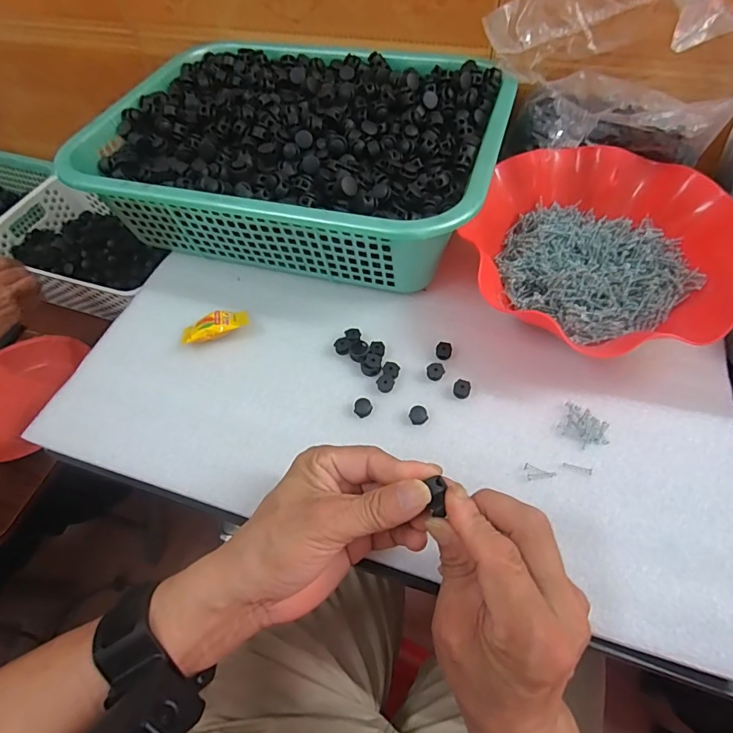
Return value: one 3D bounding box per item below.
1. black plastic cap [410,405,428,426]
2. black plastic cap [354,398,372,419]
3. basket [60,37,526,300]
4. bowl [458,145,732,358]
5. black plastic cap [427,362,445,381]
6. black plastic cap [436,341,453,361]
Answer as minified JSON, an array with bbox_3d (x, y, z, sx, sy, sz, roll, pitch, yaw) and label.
[{"bbox_3d":[0.040,0.038,0.352,0.013,0.008,0.013,-2,57,3],"label":"black plastic cap"},{"bbox_3d":[-0.003,0.032,0.358,0.013,0.008,0.013,-2,57,3],"label":"black plastic cap"},{"bbox_3d":[-0.067,-0.221,0.466,0.386,0.084,0.286,12,59,12],"label":"basket"},{"bbox_3d":[0.203,-0.100,0.394,0.201,0.061,0.210,-2,57,3],"label":"bowl"},{"bbox_3d":[0.056,0.004,0.371,0.014,0.009,0.012,5,58,7],"label":"black plastic cap"},{"bbox_3d":[0.065,-0.013,0.381,0.013,0.008,0.013,-2,57,3],"label":"black plastic cap"}]

